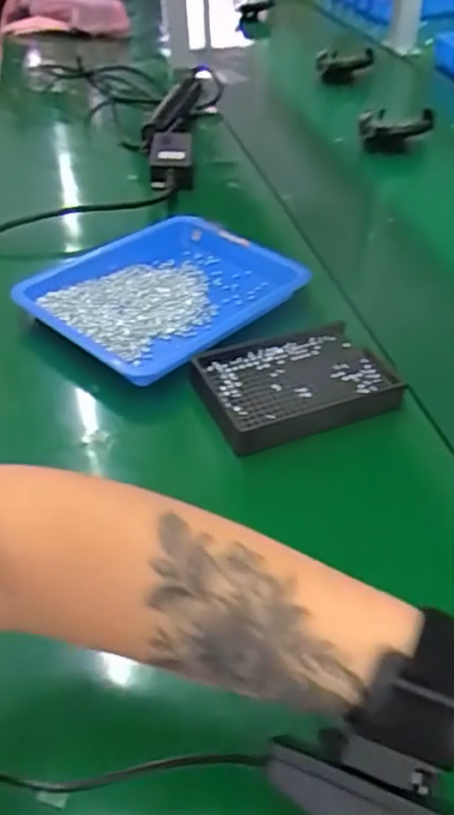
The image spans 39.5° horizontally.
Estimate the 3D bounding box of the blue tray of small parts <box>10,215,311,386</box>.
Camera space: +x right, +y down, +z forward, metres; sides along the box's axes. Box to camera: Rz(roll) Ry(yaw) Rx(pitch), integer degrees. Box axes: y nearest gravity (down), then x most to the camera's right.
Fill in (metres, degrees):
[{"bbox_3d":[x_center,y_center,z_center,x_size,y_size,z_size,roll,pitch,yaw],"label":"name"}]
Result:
[{"bbox_3d":[-0.057,-0.107,0.567,0.178,0.030,0.217,31,52,30],"label":"blue tray of small parts"}]

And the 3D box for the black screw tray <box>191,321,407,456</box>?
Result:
[{"bbox_3d":[0.049,-0.023,0.475,0.144,0.022,0.096,-17,45,-17],"label":"black screw tray"}]

